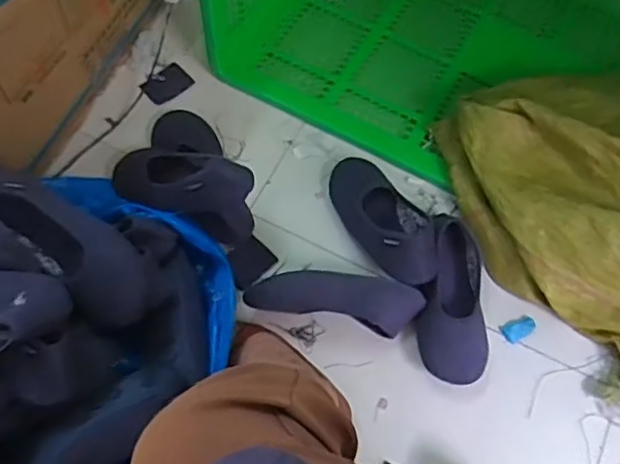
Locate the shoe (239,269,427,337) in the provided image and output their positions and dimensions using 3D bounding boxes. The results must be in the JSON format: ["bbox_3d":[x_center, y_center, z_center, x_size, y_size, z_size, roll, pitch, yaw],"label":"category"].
[{"bbox_3d":[0.034,0.095,0.869,0.249,0.076,0.070,10,64,1],"label":"shoe"}]

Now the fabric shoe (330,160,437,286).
[{"bbox_3d":[0.108,-0.030,0.930,0.095,0.057,0.250,-22,50,-13],"label":"fabric shoe"}]

